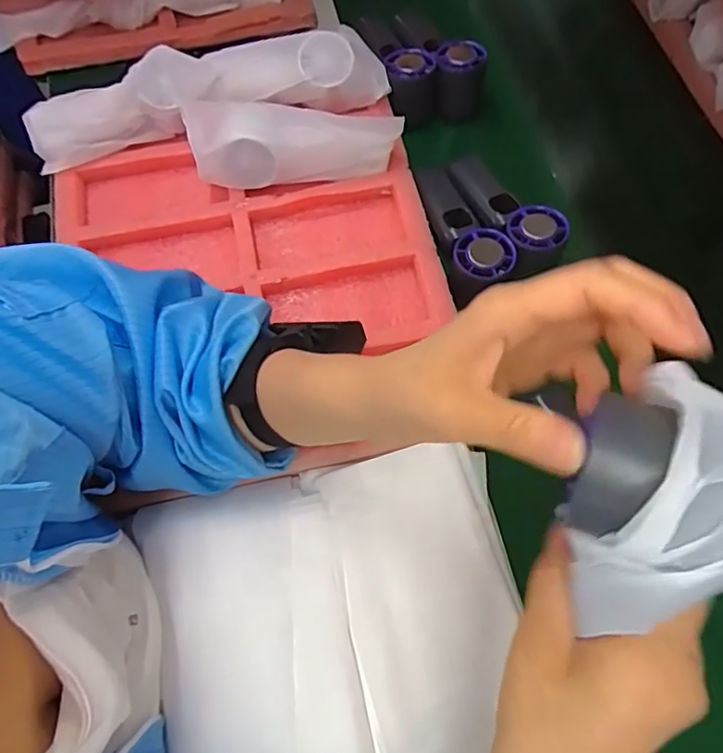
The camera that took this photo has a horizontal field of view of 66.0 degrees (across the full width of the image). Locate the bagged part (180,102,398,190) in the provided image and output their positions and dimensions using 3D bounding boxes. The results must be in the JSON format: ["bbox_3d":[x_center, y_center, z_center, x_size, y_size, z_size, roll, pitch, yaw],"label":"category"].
[{"bbox_3d":[-0.067,-0.218,0.518,0.196,0.063,0.065,0,67,0],"label":"bagged part"}]

